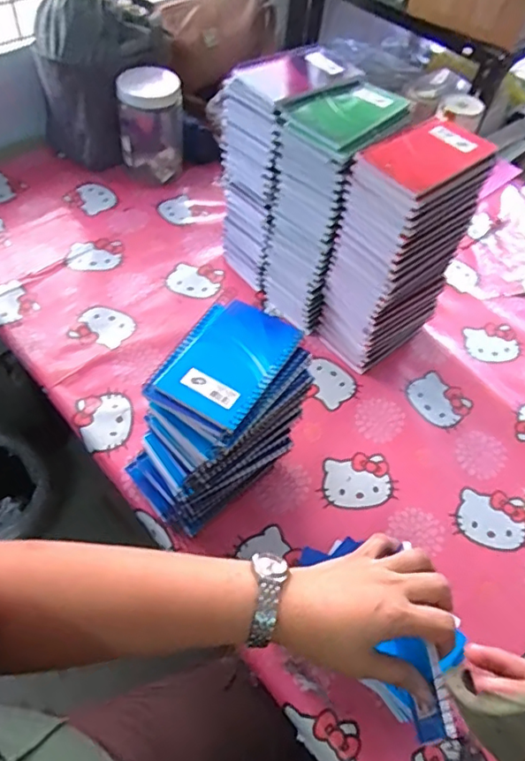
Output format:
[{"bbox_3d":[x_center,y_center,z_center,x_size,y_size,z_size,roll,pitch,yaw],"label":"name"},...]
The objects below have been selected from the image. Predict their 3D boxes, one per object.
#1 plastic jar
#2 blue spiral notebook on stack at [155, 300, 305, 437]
[{"bbox_3d":[-0.185,-0.425,0.918,0.101,0.157,0.120,-5,55,-8],"label":"plastic jar"},{"bbox_3d":[-0.025,-0.020,0.508,0.082,0.015,0.133,28,57,15],"label":"blue spiral notebook on stack"}]

